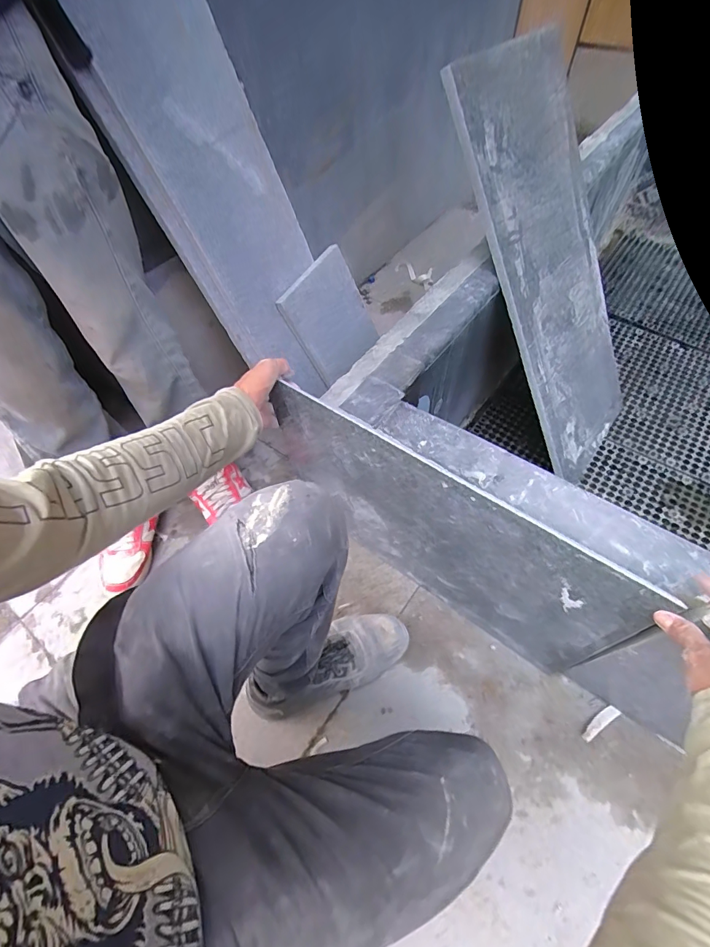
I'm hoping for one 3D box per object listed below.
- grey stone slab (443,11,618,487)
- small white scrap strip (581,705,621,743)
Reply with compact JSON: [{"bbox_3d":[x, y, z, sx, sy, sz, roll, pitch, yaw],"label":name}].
[{"bbox_3d":[0.459,-0.397,0.946,0.020,0.885,0.405,11,50,49],"label":"grey stone slab"},{"bbox_3d":[0.401,0.408,0.695,0.082,0.008,0.019,-21,56,-23],"label":"small white scrap strip"}]

